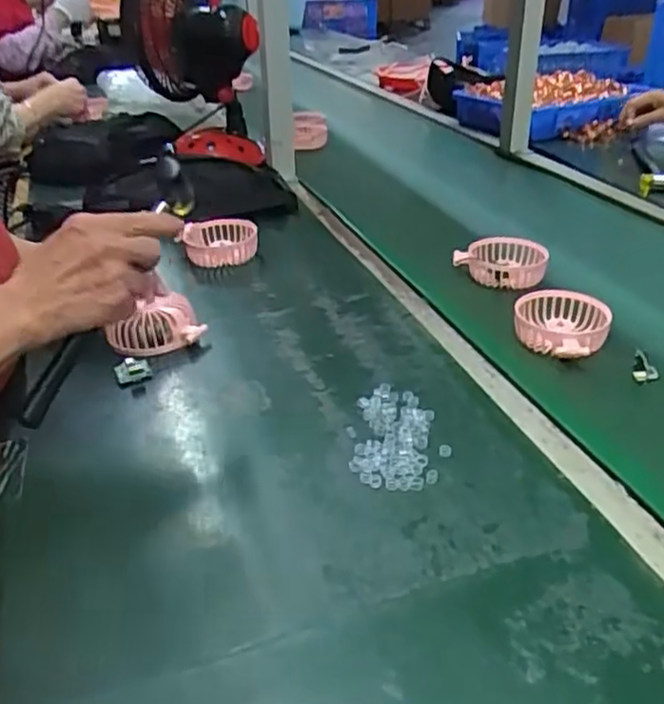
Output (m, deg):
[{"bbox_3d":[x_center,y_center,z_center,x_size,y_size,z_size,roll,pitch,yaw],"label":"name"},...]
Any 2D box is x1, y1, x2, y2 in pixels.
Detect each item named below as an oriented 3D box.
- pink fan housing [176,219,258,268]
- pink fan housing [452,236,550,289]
[{"bbox_3d":[-0.139,-0.136,0.875,0.085,0.038,0.076,-10,32,-13],"label":"pink fan housing"},{"bbox_3d":[0.193,-0.106,0.820,0.100,0.033,0.079,2,31,8],"label":"pink fan housing"}]

